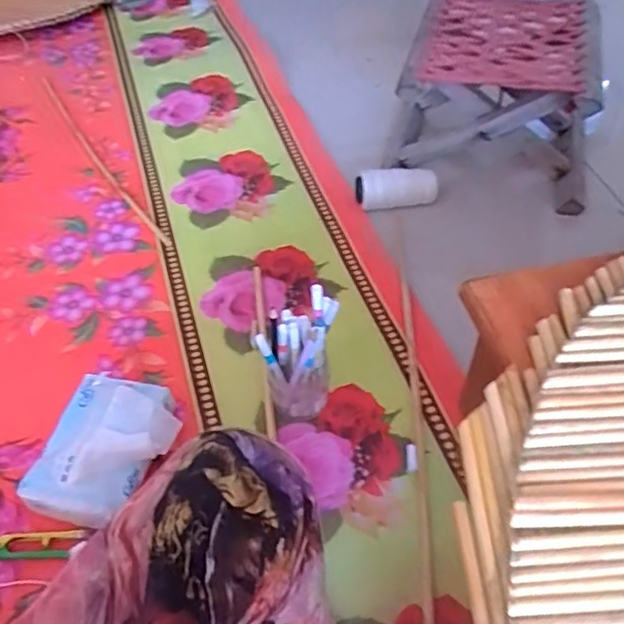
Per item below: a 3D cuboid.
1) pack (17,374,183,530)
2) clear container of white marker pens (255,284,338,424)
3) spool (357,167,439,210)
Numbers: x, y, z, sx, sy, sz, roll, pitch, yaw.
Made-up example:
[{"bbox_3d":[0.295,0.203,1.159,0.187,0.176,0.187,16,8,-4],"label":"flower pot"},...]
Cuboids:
[{"bbox_3d":[-0.200,0.133,0.593,0.116,0.050,0.144,12,50,13],"label":"pack"},{"bbox_3d":[-0.013,0.043,0.597,0.063,0.151,0.063,8,50,10],"label":"clear container of white marker pens"},{"bbox_3d":[0.121,-0.180,0.872,0.113,0.044,0.043,-4,49,-1],"label":"spool"}]

